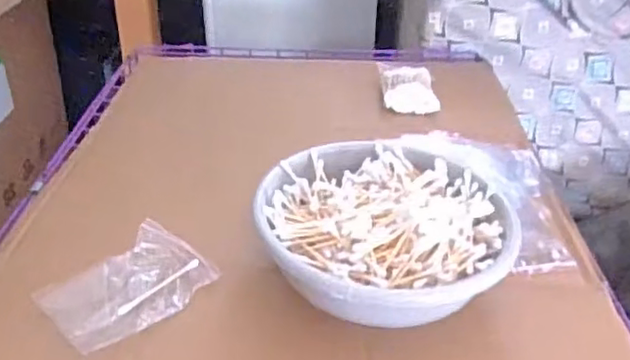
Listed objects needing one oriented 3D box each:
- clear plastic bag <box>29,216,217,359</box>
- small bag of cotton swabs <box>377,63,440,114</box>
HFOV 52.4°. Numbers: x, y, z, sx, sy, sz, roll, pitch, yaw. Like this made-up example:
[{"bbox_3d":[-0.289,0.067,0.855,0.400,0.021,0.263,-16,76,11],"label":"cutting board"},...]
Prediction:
[{"bbox_3d":[-0.137,0.076,0.467,0.082,0.025,0.106,27,41,33],"label":"clear plastic bag"},{"bbox_3d":[0.111,-0.111,0.774,0.061,0.031,0.090,0,33,-3],"label":"small bag of cotton swabs"}]

